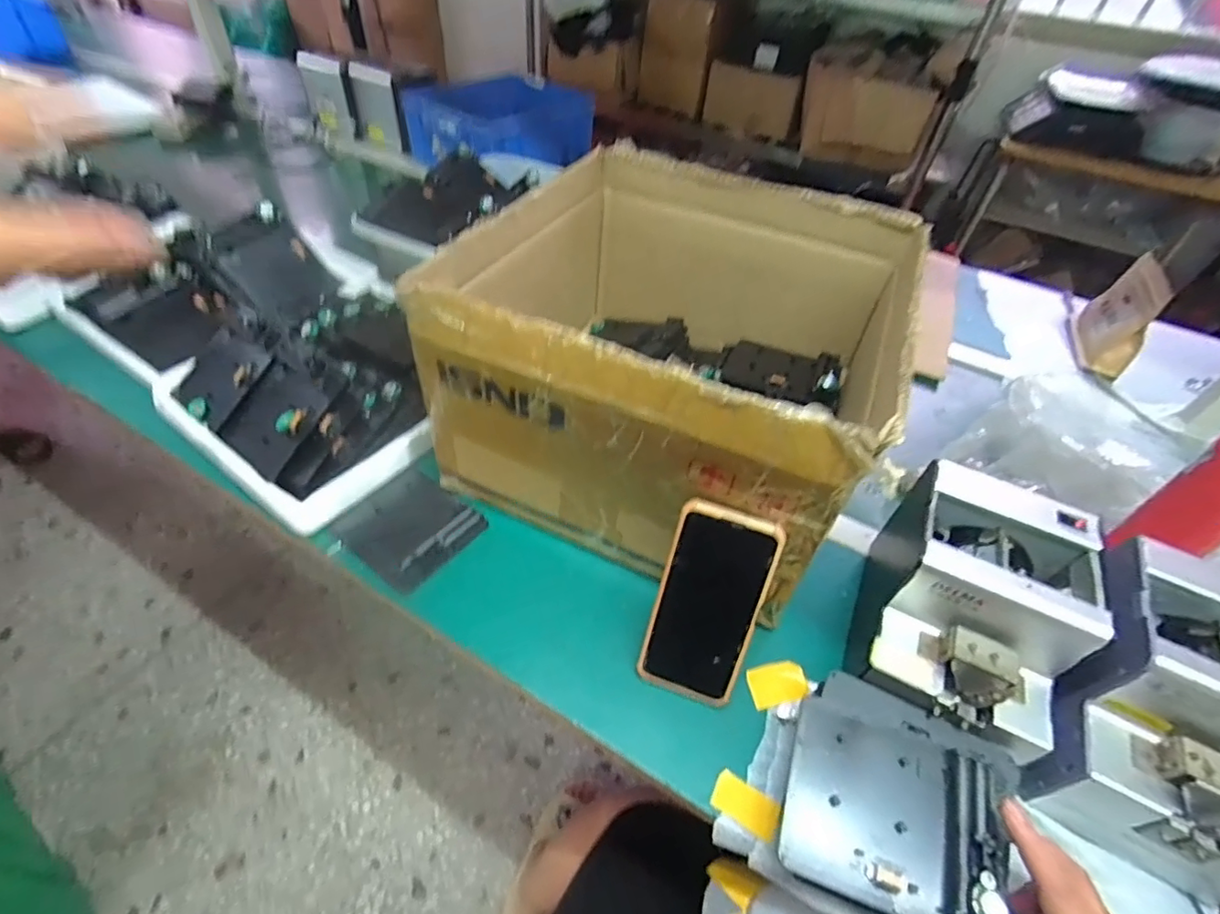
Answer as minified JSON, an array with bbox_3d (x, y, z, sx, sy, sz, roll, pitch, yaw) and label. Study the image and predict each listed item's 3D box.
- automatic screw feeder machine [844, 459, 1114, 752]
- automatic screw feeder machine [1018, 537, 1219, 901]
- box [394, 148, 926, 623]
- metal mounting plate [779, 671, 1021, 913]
[{"bbox_3d":[0.286,0.118,0.442,0.126,0.125,0.180,23,49,15],"label":"automatic screw feeder machine"},{"bbox_3d":[0.400,0.182,0.395,0.148,0.131,0.175,27,50,18],"label":"automatic screw feeder machine"},{"bbox_3d":[0.053,-0.128,0.599,0.424,0.228,0.415,19,48,12],"label":"box"},{"bbox_3d":[0.199,0.237,0.384,0.139,0.046,0.130,20,48,13],"label":"metal mounting plate"}]

